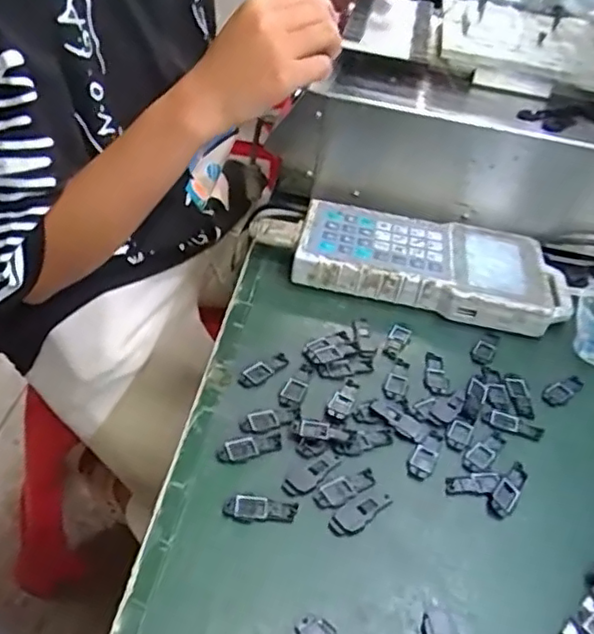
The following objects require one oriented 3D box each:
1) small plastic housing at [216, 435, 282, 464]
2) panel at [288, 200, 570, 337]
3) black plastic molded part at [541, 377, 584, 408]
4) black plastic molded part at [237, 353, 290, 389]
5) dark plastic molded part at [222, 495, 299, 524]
[{"bbox_3d":[-0.029,0.078,0.388,0.040,0.004,0.016,-13,45,-25],"label":"small plastic housing"},{"bbox_3d":[0.113,-0.045,0.533,0.218,0.031,0.100,13,40,5],"label":"panel"},{"bbox_3d":[0.189,0.053,0.460,0.038,0.004,0.015,-22,49,-32],"label":"black plastic molded part"},{"bbox_3d":[-0.023,0.036,0.443,0.016,0.004,0.042,35,46,28],"label":"black plastic molded part"},{"bbox_3d":[-0.020,0.105,0.356,0.040,0.004,0.015,7,40,-2],"label":"dark plastic molded part"}]

